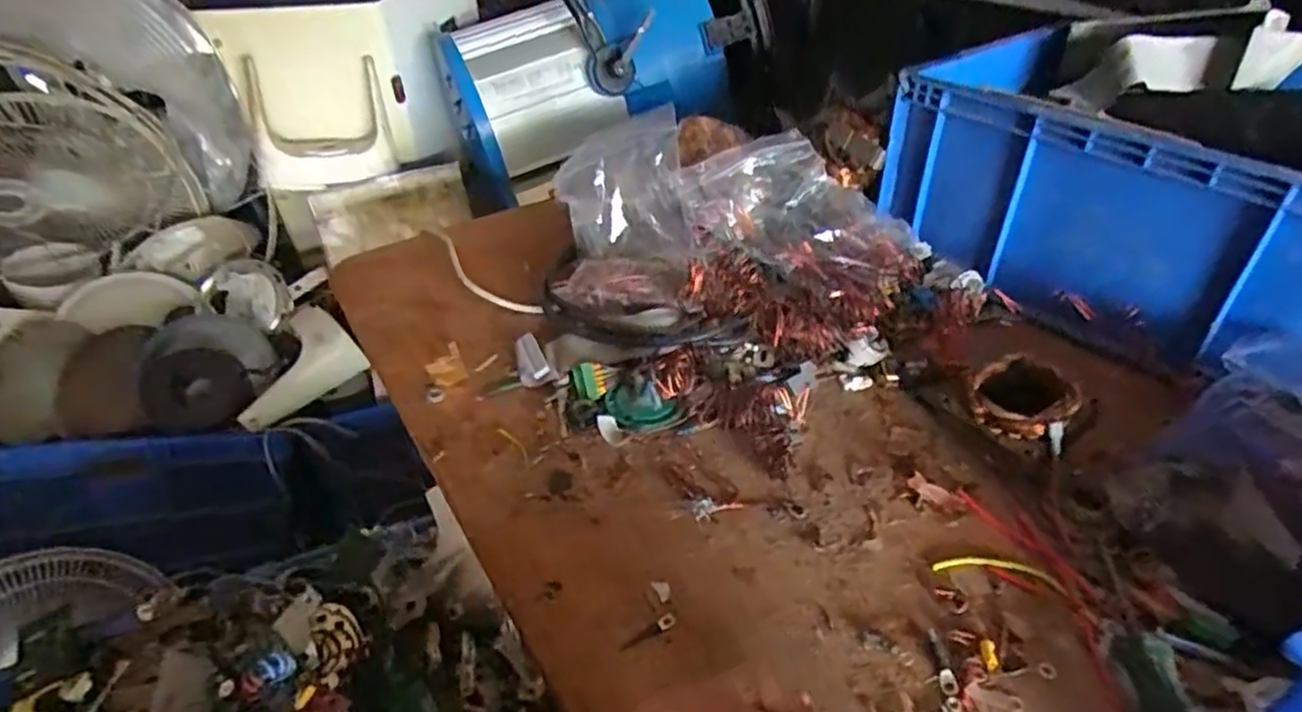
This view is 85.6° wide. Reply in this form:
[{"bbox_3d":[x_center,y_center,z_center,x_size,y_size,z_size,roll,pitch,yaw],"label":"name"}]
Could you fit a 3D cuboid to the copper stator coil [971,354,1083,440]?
[{"bbox_3d":[0.270,0.032,0.512,0.065,0.040,0.062,0,38,0],"label":"copper stator coil"}]

